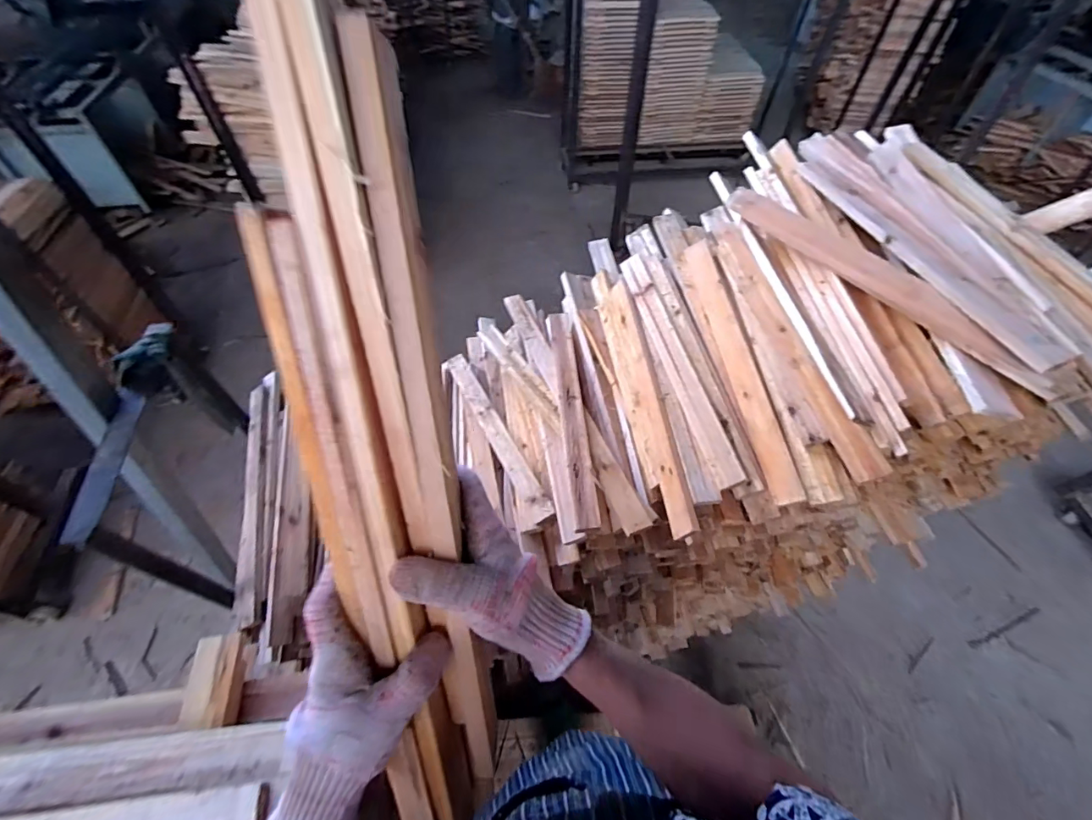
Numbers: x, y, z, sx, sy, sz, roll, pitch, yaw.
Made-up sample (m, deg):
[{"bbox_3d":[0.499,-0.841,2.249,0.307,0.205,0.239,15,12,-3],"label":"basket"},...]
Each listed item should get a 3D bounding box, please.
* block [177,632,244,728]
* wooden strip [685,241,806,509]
[{"bbox_3d":[-0.341,0.279,0.488,0.040,0.034,0.082,-5,54,-5],"label":"block"},{"bbox_3d":[0.310,-0.085,0.773,0.056,0.011,0.484,-24,60,28],"label":"wooden strip"}]

